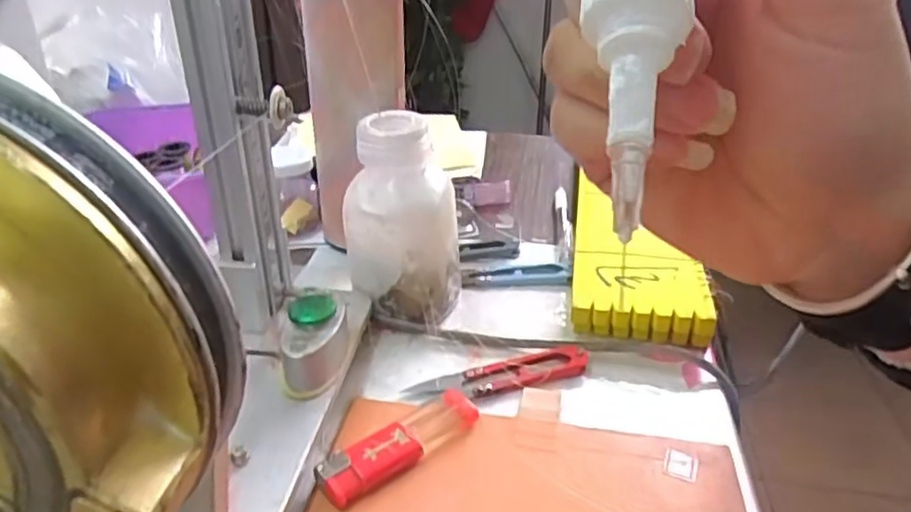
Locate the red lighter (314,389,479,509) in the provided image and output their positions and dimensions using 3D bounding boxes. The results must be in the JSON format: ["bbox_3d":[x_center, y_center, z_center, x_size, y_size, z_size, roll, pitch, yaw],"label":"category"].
[{"bbox_3d":[-0.025,0.088,0.305,0.082,0.011,0.023,-22,38,-33],"label":"red lighter"}]

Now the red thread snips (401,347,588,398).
[{"bbox_3d":[0.024,0.064,0.355,0.101,0.005,0.022,-9,32,-15],"label":"red thread snips"}]

